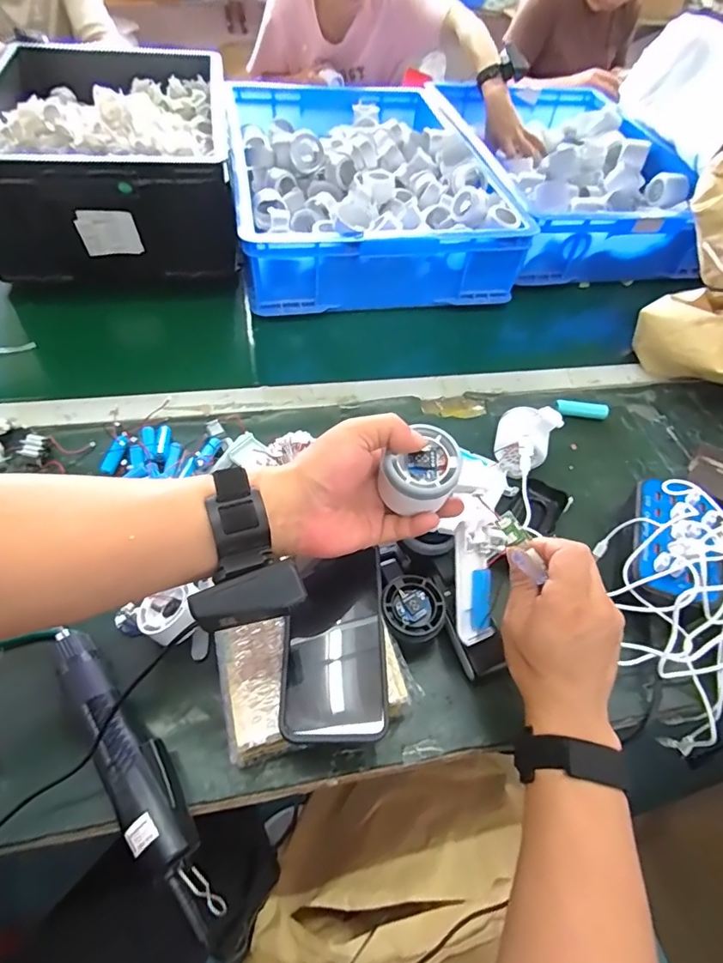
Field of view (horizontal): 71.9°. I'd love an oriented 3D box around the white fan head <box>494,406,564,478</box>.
[{"bbox_3d":[0.182,-0.043,0.569,0.066,0.073,0.066,27,56,14],"label":"white fan head"}]

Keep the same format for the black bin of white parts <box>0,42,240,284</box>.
[{"bbox_3d":[-0.388,-0.523,0.795,0.336,0.176,0.441,-6,54,-10],"label":"black bin of white parts"}]

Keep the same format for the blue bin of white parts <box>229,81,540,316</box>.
[{"bbox_3d":[-0.005,-0.523,0.866,0.399,0.131,0.571,-6,54,-10],"label":"blue bin of white parts"}]

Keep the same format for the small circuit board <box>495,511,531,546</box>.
[{"bbox_3d":[0.118,0.038,0.389,0.016,0.005,0.028,-36,85,6],"label":"small circuit board"}]

